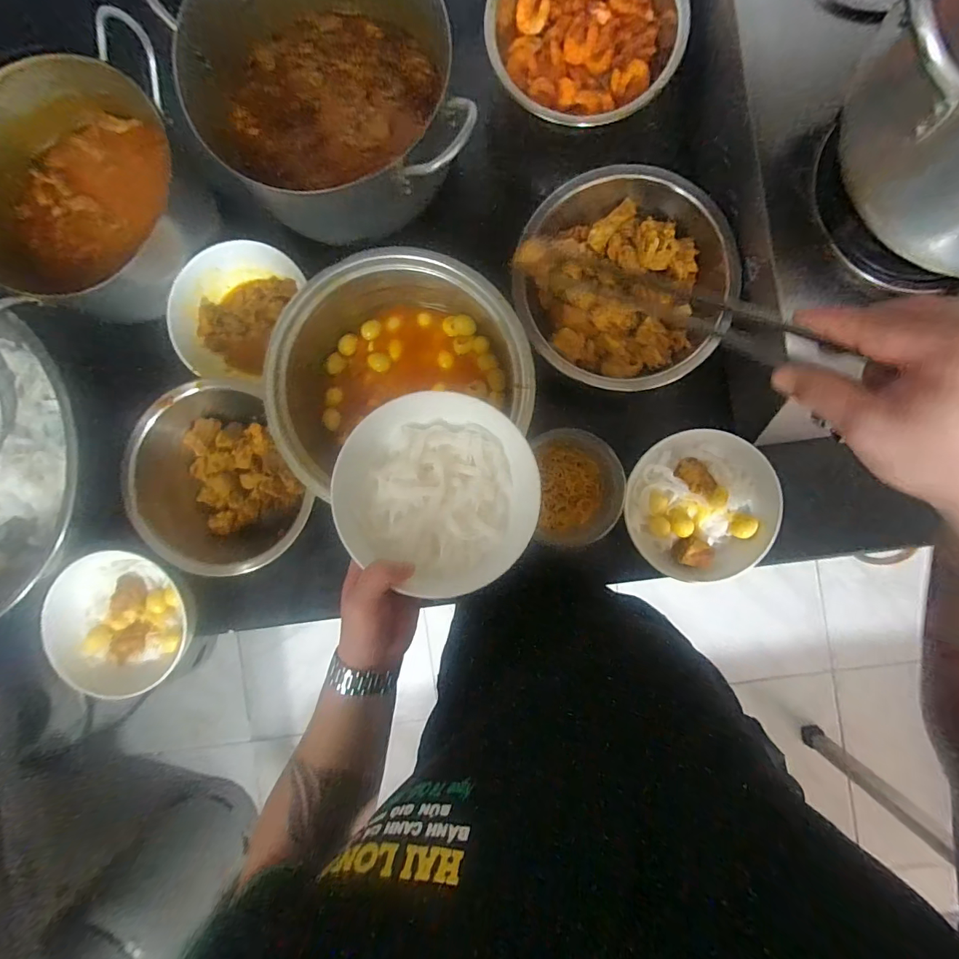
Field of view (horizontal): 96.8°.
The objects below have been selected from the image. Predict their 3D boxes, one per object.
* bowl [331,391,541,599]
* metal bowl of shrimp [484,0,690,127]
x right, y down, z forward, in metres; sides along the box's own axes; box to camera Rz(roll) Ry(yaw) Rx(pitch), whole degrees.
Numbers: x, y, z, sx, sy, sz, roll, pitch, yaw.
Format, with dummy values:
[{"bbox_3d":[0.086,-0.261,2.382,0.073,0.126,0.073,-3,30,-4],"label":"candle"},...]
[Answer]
[{"bbox_3d":[-0.034,0.008,0.376,0.169,0.051,0.162,0,90,2],"label":"bowl"},{"bbox_3d":[0.117,-0.508,0.476,0.206,0.072,0.188,0,90,2],"label":"metal bowl of shrimp"}]

